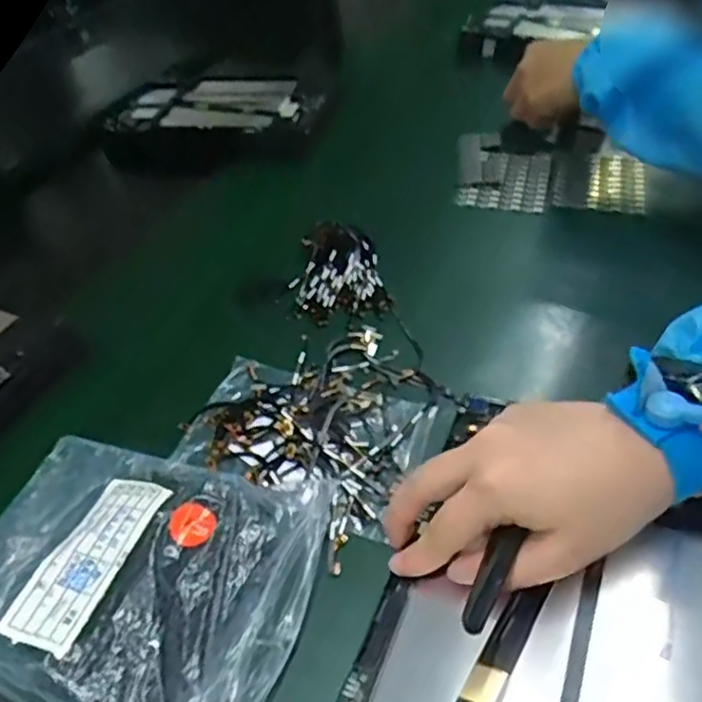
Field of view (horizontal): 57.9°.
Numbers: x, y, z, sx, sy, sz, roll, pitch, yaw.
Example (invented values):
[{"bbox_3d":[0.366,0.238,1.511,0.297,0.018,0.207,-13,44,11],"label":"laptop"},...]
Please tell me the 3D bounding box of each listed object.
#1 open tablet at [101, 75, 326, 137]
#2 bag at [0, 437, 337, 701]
[{"bbox_3d":[-0.161,-0.281,0.733,0.261,0.021,0.158,14,50,22],"label":"open tablet"},{"bbox_3d":[-0.111,0.110,0.326,0.174,0.029,0.140,9,45,16],"label":"bag"}]

